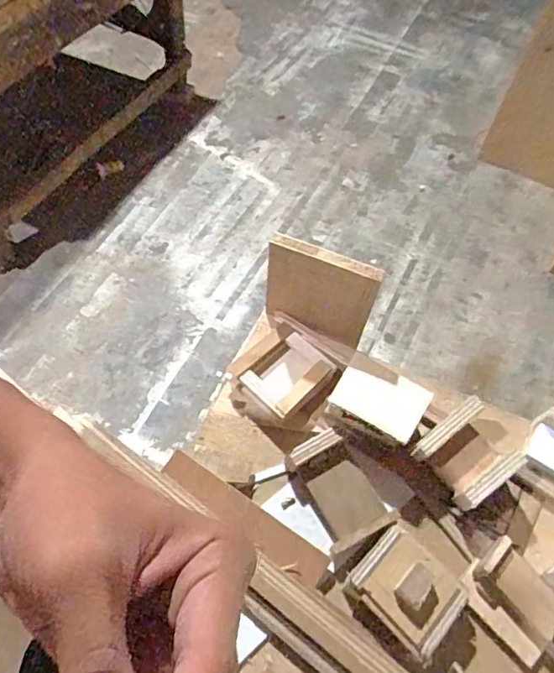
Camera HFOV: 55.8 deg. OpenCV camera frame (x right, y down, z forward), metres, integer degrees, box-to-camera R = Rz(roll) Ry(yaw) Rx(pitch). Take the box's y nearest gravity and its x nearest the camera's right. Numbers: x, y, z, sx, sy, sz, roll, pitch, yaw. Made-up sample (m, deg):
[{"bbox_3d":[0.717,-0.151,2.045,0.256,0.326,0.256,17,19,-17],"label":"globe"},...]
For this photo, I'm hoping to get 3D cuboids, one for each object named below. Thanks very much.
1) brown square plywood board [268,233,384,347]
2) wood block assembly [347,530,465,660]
[{"bbox_3d":[0.050,-0.051,0.622,0.129,0.144,0.019,22,59,10],"label":"brown square plywood board"},{"bbox_3d":[0.129,0.250,0.517,0.095,0.039,0.081,39,64,20],"label":"wood block assembly"}]

